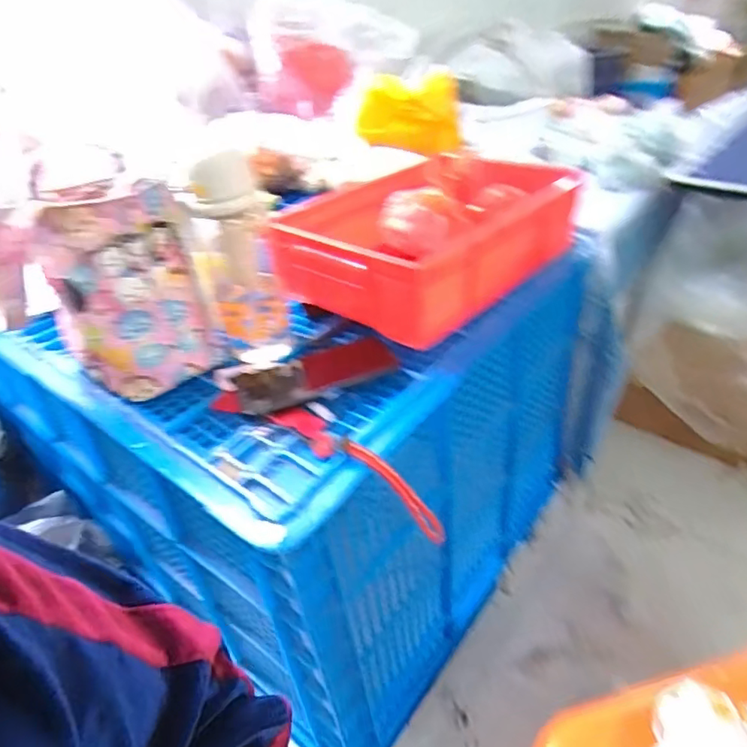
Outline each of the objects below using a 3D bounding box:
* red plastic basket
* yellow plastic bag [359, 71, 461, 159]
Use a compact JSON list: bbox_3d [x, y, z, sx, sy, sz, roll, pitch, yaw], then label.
[{"bbox_3d":[0.066,-0.172,0.688,0.250,0.113,0.346,25,47,35],"label":"red plastic basket"},{"bbox_3d":[0.070,-0.512,1.088,0.215,0.146,0.049,-6,36,1],"label":"yellow plastic bag"}]

